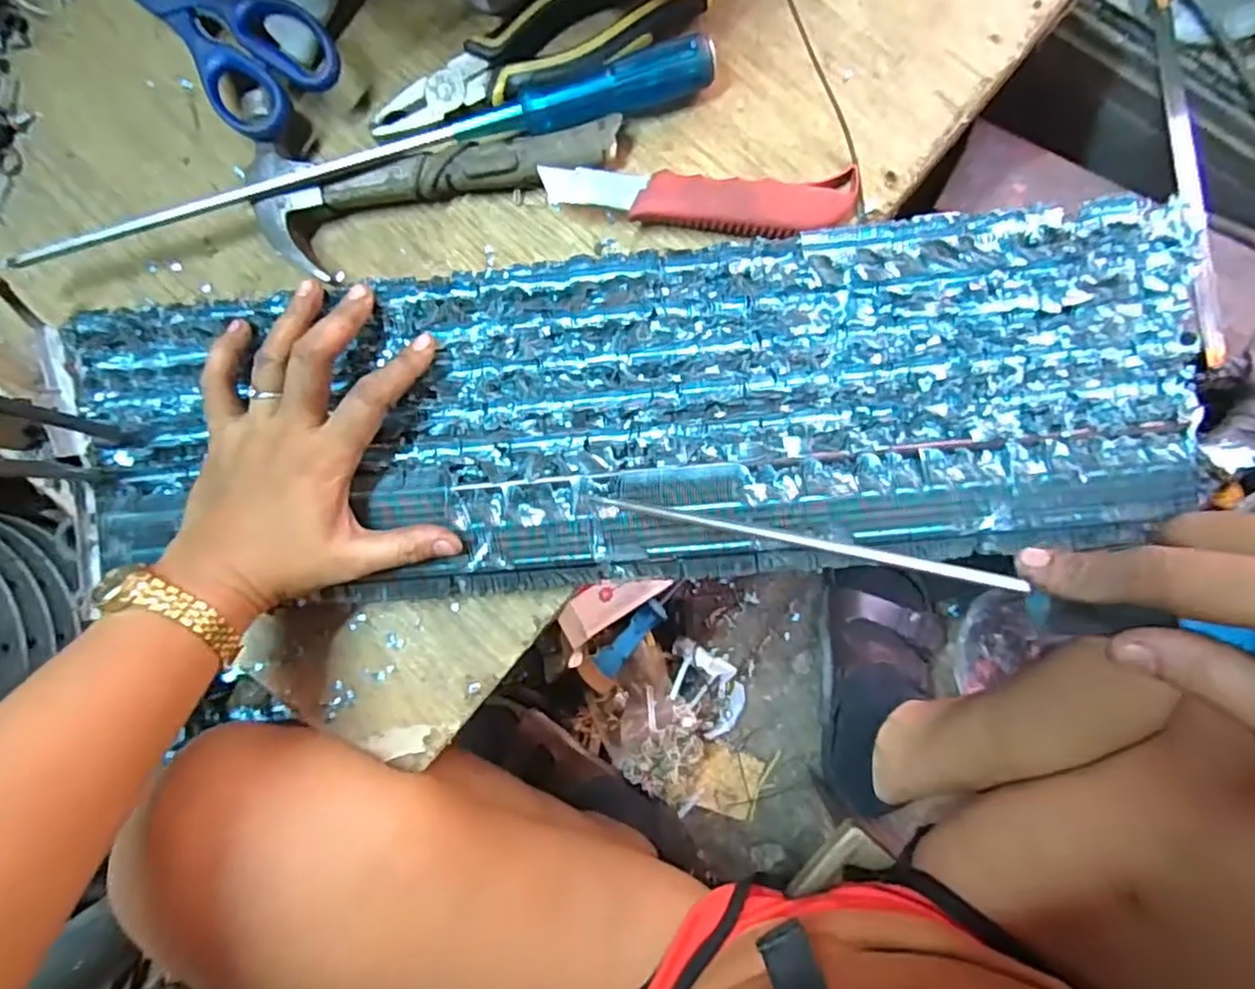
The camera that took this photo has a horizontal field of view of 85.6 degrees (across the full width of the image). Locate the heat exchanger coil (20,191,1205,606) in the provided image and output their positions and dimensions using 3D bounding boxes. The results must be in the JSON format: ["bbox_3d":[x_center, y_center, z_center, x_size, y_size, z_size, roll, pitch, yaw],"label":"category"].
[{"bbox_3d":[-0.005,-0.039,0.349,0.560,0.026,0.167,-4,88,3],"label":"heat exchanger coil"}]

